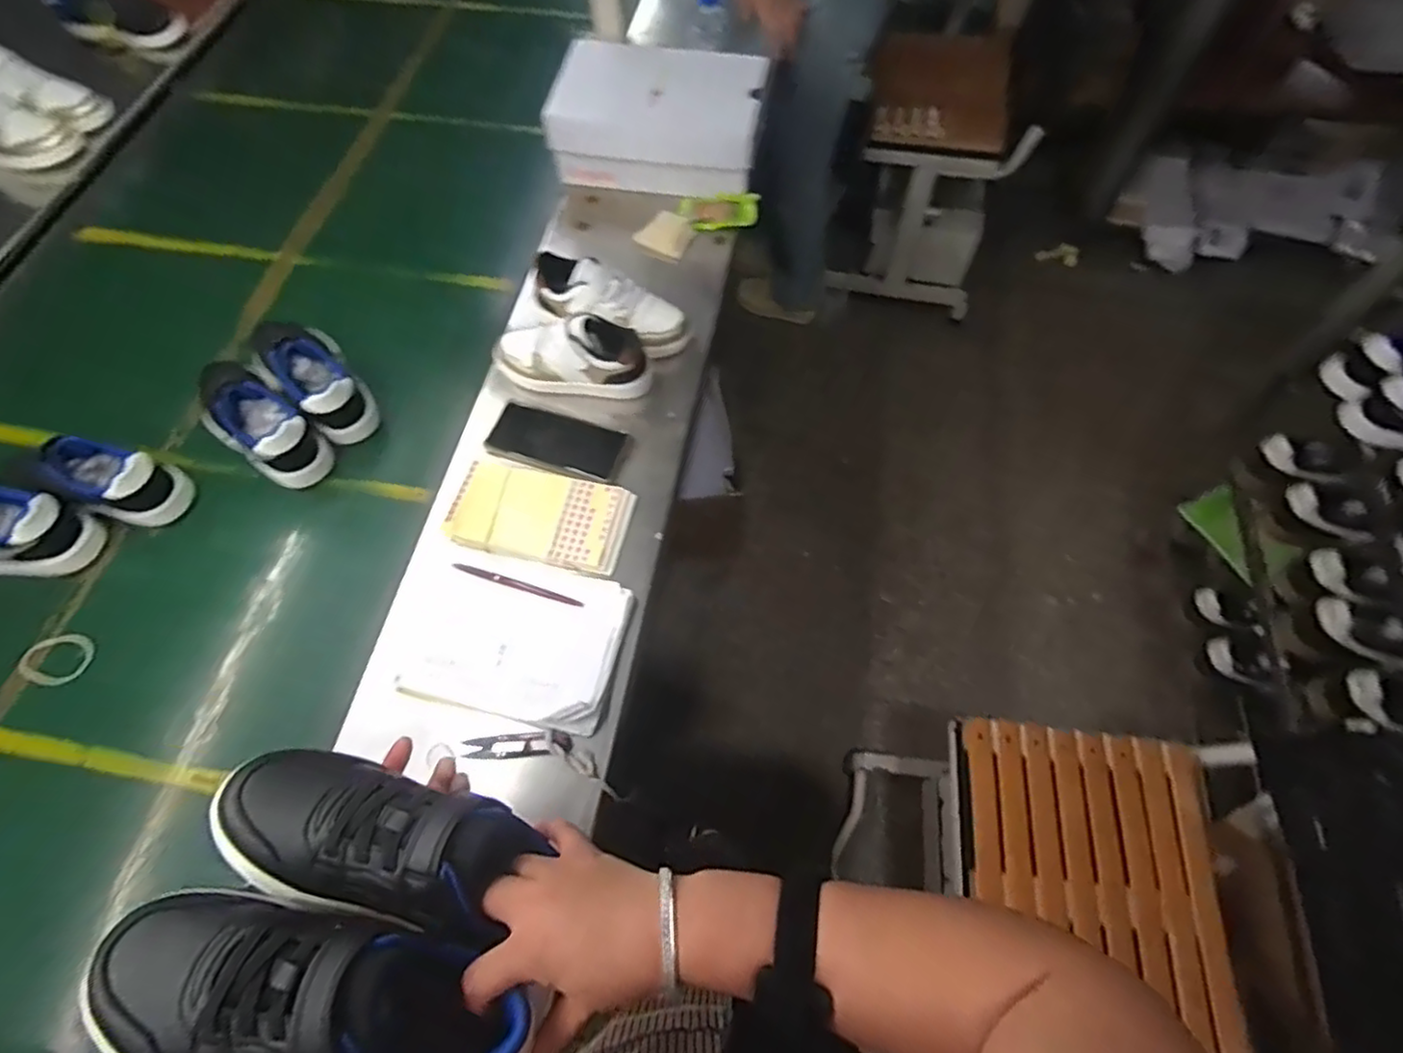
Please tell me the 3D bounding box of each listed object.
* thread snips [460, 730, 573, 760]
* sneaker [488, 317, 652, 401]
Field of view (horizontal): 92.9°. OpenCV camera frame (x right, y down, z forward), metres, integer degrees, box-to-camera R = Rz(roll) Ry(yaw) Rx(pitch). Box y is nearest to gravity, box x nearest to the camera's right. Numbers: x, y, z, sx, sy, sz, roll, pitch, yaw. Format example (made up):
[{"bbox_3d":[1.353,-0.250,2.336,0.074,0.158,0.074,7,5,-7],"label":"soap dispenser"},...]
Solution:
[{"bbox_3d":[-0.177,0.211,0.642,0.104,0.015,0.021,-4,67,-1],"label":"thread snips"},{"bbox_3d":[-0.161,-0.200,0.798,0.192,0.085,0.070,9,68,4],"label":"sneaker"}]

